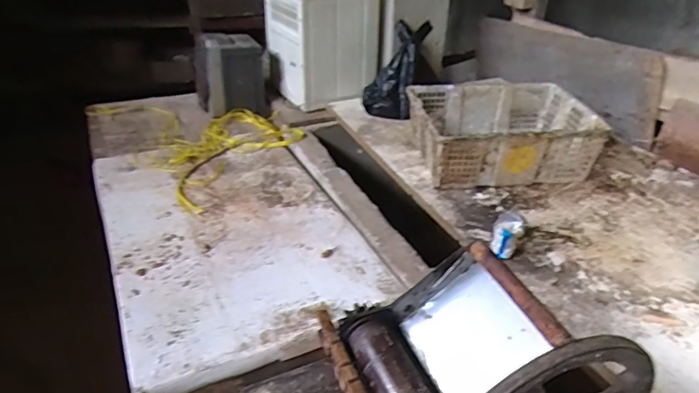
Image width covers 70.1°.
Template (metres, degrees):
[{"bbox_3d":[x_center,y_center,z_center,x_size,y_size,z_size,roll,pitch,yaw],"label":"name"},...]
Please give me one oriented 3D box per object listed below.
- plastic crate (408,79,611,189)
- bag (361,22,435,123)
[{"bbox_3d":[0.424,-0.179,1.435,0.468,0.182,0.342,-4,31,-5],"label":"plastic crate"},{"bbox_3d":[0.164,-0.430,1.683,0.154,0.344,0.124,29,12,40],"label":"bag"}]

